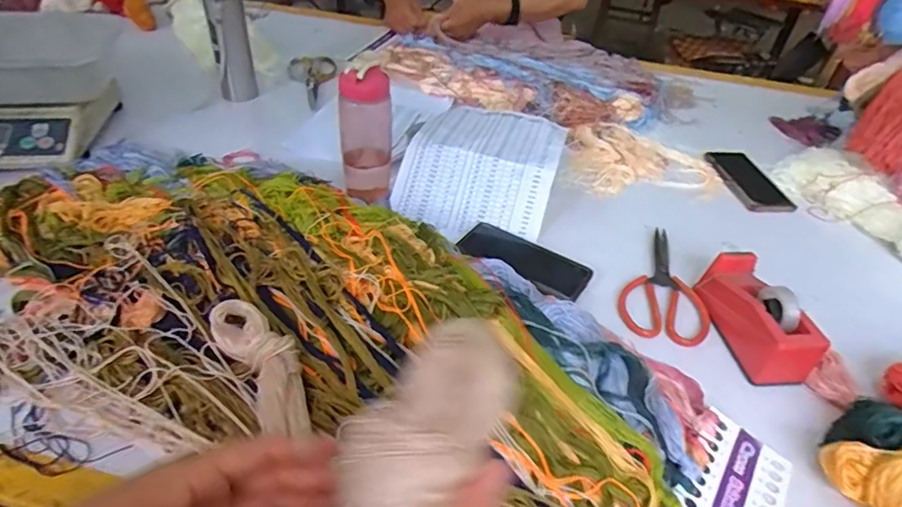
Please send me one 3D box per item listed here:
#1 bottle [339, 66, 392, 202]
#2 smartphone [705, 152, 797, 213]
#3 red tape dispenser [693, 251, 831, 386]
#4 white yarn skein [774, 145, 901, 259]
[{"bbox_3d":[-0.112,-0.154,0.722,0.064,0.187,0.064,-3,41,-9],"label":"bottle"},{"bbox_3d":[0.480,-0.118,0.876,0.088,0.009,0.163,-1,40,-7],"label":"smartphone"},{"bbox_3d":[0.338,0.069,0.601,0.070,0.071,0.148,1,40,-5],"label":"red tape dispenser"},{"bbox_3d":[0.626,-0.058,0.789,0.101,0.064,0.348,-10,42,-17],"label":"white yarn skein"}]

